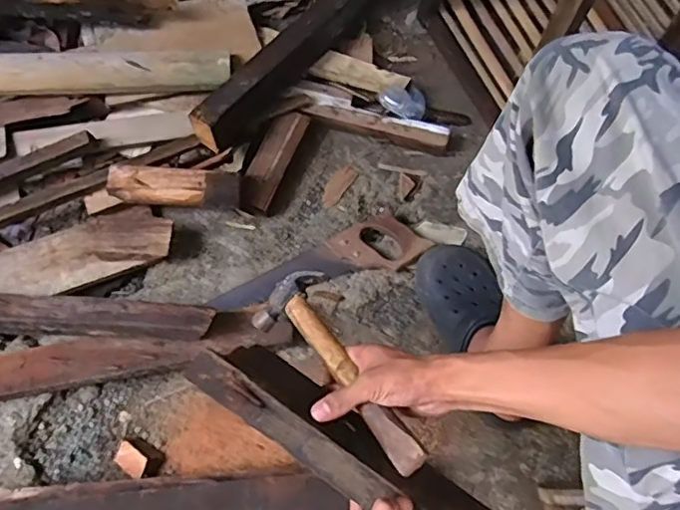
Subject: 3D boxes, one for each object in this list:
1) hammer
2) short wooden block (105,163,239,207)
[{"bbox_3d":[0.000,0.110,0.563,0.081,0.028,0.245,-34,51,-11],"label":"hammer"},{"bbox_3d":[-0.253,-0.103,0.881,0.203,0.051,0.054,4,71,3],"label":"short wooden block"}]

